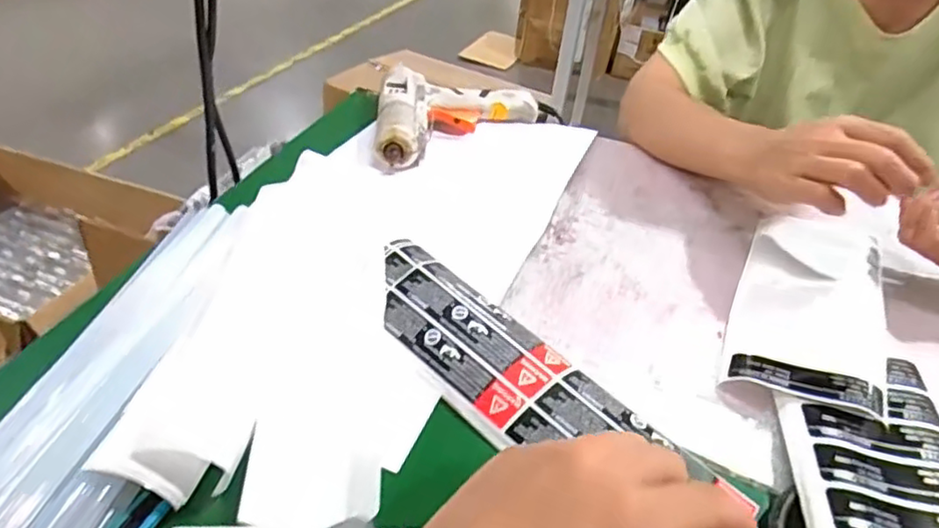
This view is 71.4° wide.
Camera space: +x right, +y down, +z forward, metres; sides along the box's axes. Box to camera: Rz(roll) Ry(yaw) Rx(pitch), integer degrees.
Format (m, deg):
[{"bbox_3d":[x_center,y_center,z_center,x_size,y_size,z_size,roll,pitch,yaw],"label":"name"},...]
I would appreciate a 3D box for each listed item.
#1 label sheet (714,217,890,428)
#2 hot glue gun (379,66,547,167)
[{"bbox_3d":[0.242,0.023,0.465,0.092,0.023,0.226,21,38,17],"label":"label sheet"},{"bbox_3d":[-0.034,-0.161,0.667,0.201,0.034,0.128,-23,46,-35],"label":"hot glue gun"}]

